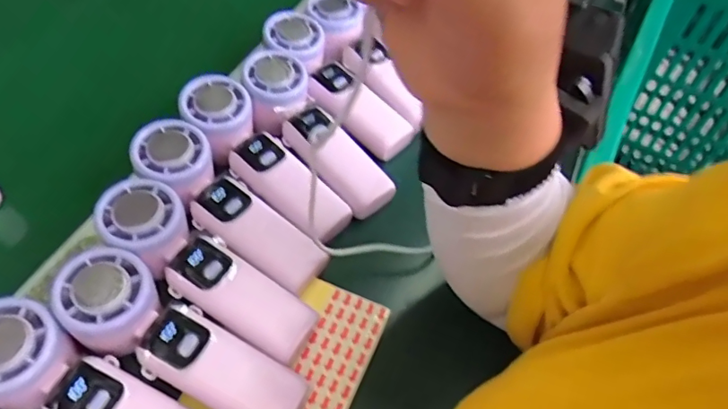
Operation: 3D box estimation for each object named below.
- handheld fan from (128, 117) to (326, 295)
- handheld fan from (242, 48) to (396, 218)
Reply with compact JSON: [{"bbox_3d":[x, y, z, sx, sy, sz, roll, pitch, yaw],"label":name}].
[{"bbox_3d":[-0.099,-0.001,0.375,0.165,0.033,0.048,40,62,8],"label":"handheld fan"},{"bbox_3d":[-0.043,-0.060,0.436,0.051,0.035,0.171,-35,76,-24],"label":"handheld fan"}]

